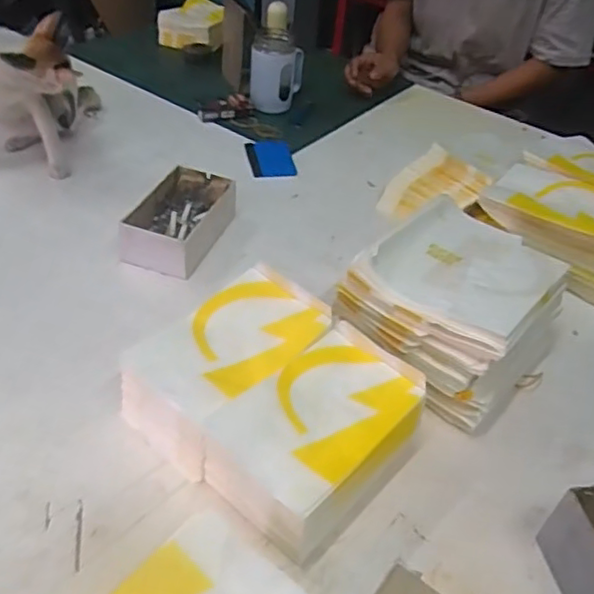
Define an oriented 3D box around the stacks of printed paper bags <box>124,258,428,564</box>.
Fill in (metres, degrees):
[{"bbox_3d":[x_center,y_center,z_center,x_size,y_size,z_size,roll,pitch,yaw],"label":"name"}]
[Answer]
[{"bbox_3d":[-0.023,0.097,0.595,0.239,0.089,0.193,33,48,26],"label":"stacks of printed paper bags"}]

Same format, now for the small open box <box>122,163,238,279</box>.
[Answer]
[{"bbox_3d":[-0.153,-0.100,0.818,0.098,0.056,0.180,16,42,10],"label":"small open box"}]

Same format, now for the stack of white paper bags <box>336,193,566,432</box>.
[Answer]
[{"bbox_3d":[0.177,0.008,0.696,0.188,0.119,0.204,34,48,26],"label":"stack of white paper bags"}]

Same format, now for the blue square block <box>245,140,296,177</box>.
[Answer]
[{"bbox_3d":[-0.043,-0.228,1.016,0.072,0.005,0.108,-4,43,-13],"label":"blue square block"}]

